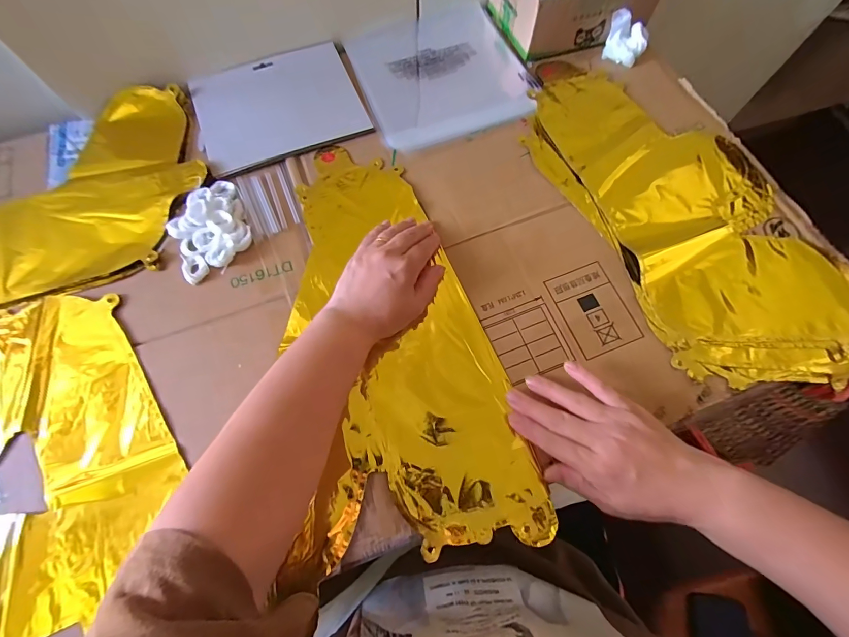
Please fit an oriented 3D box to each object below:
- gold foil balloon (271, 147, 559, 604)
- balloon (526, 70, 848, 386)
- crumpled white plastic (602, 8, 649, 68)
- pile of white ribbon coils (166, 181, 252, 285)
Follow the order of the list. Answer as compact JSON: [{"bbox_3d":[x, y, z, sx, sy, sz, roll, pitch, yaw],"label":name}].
[{"bbox_3d":[-0.054,0.011,0.368,0.210,0.011,0.420,-18,72,-6],"label":"gold foil balloon"},{"bbox_3d":[0.283,-0.126,0.403,0.218,0.019,0.421,-23,72,-8],"label":"balloon"},{"bbox_3d":[0.260,-0.361,0.478,0.051,0.038,0.032,23,72,8],"label":"crumpled white plastic"},{"bbox_3d":[-0.227,-0.096,0.391,0.075,0.021,0.101,-26,72,-9],"label":"pile of white ribbon coils"}]

